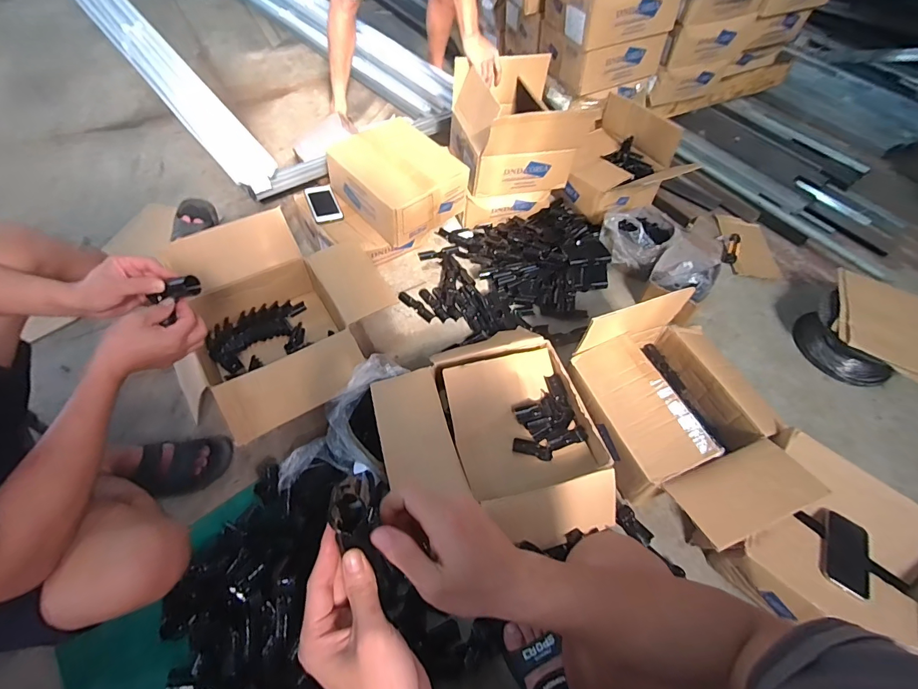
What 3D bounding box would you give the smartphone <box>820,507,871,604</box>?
[{"bbox_3d":[0.691,0.370,0.764,0.084,0.012,0.142,34,56,17],"label":"smartphone"}]

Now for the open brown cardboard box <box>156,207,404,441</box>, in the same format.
[{"bbox_3d":[-0.425,-0.054,1.030,0.505,0.231,0.481,-31,61,-23],"label":"open brown cardboard box"}]

